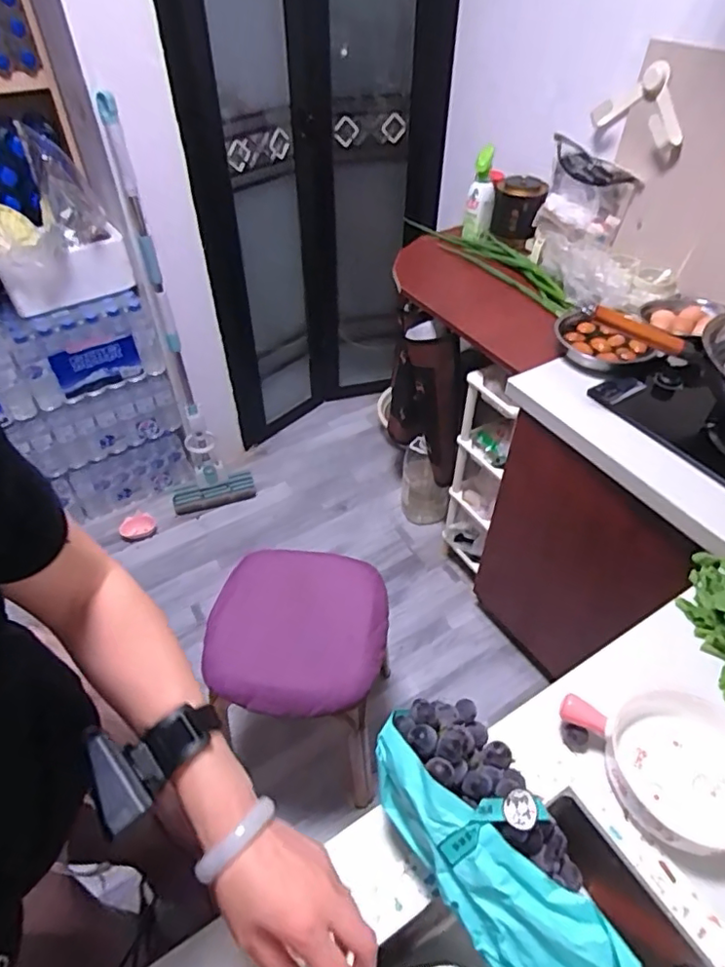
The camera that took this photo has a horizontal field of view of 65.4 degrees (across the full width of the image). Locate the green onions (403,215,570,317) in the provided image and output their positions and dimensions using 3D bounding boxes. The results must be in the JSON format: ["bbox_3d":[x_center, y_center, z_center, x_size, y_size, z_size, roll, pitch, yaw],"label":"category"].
[{"bbox_3d":[0.331,-0.611,1.507,0.105,0.055,0.650,-24,54,-22],"label":"green onions"}]

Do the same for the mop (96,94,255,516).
[{"bbox_3d":[-0.510,-0.366,1.560,0.250,1.140,0.231,-12,51,-13],"label":"mop"}]

